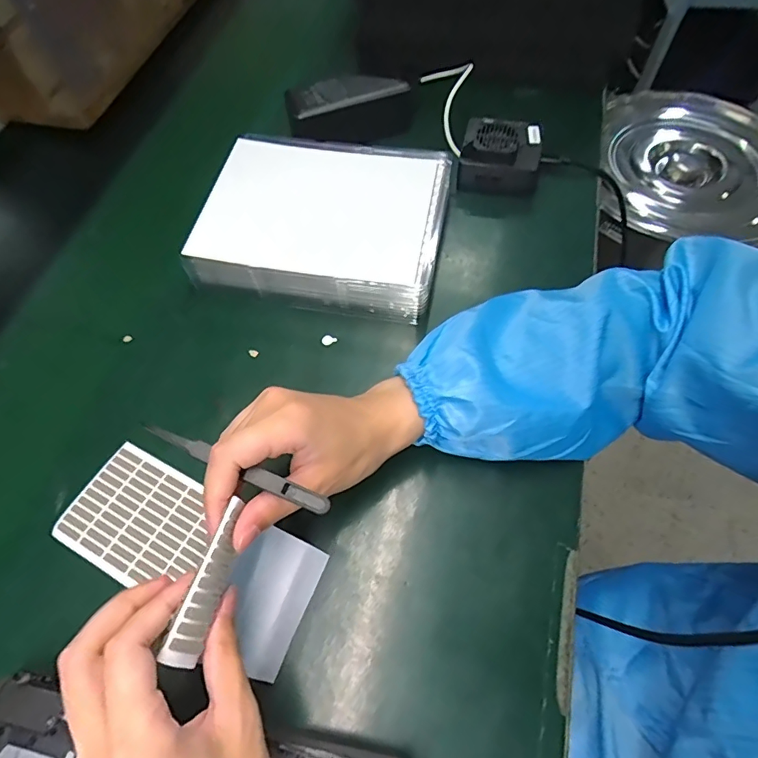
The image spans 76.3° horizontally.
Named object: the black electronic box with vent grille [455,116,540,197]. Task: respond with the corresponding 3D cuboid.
[{"bbox_3d":[0.124,-0.226,0.489,0.080,0.046,0.074,12,63,8],"label":"black electronic box with vent grille"}]

